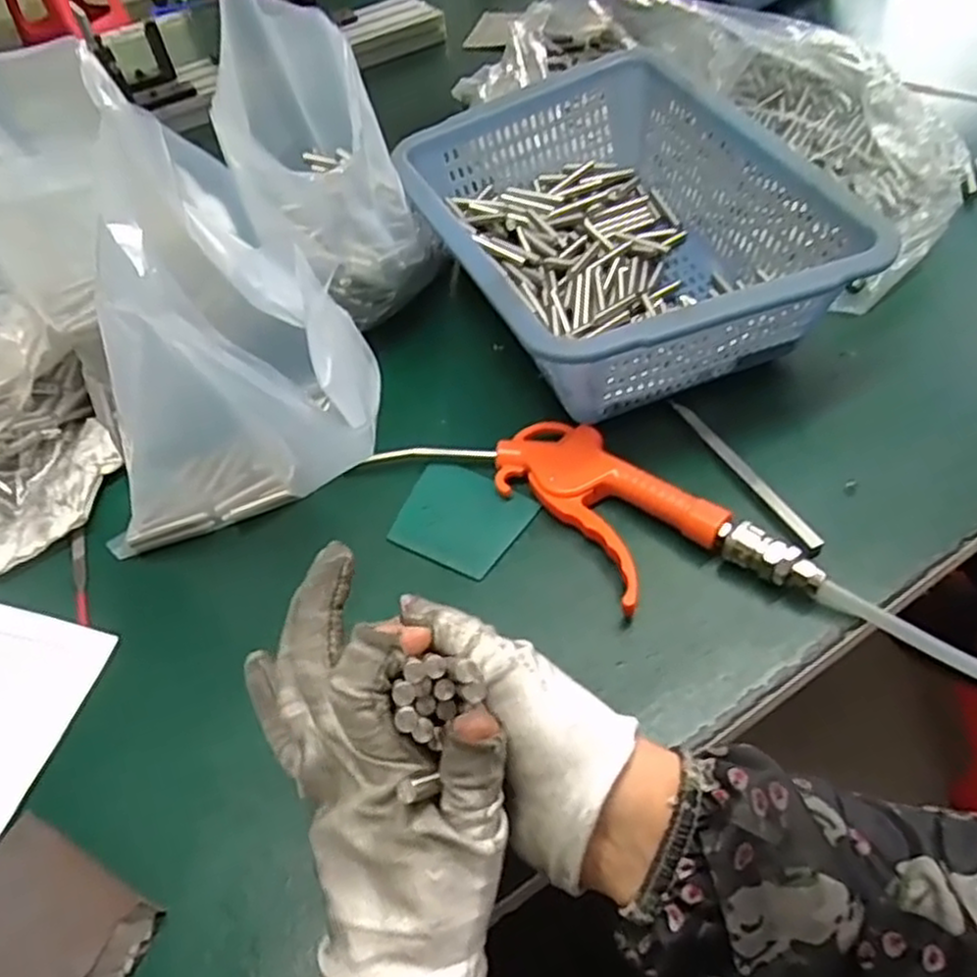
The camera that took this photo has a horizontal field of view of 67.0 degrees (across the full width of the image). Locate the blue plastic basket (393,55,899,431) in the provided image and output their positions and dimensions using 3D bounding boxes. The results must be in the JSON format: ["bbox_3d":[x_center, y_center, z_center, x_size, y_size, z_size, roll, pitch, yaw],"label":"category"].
[{"bbox_3d":[0.079,-0.179,0.516,0.225,0.102,0.312,-18,54,-10],"label":"blue plastic basket"}]

